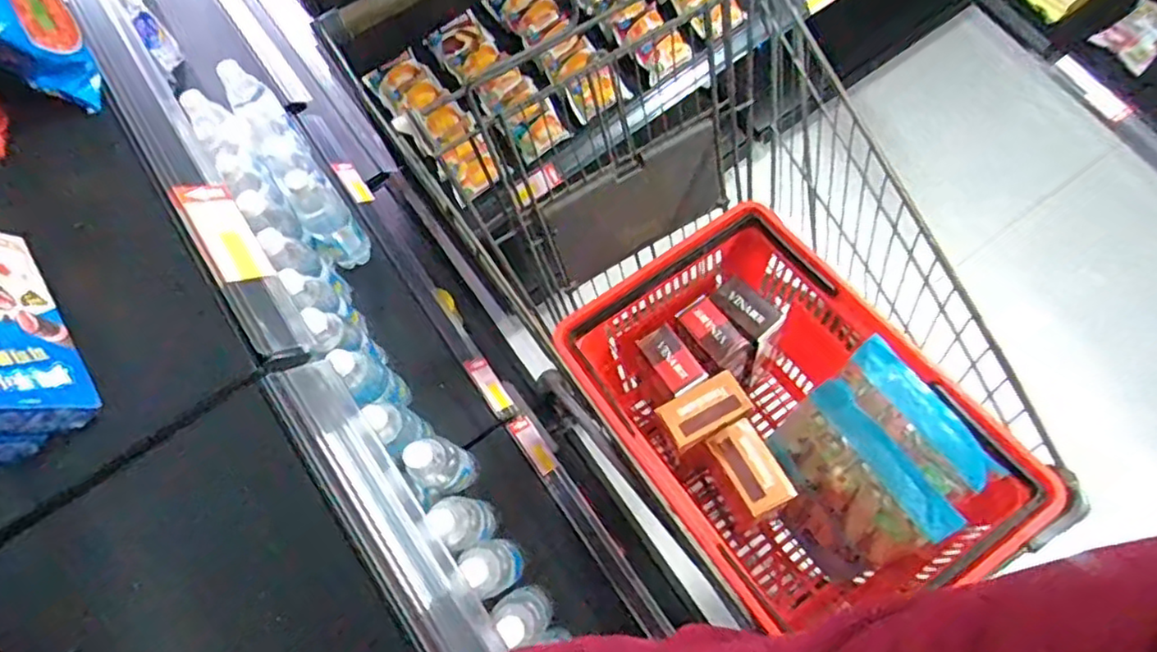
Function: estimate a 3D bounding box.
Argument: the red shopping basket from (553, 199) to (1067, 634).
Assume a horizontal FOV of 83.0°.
[{"bbox_3d":[0.237,0.119,0.859,0.347,0.313,0.501,-34,75,-8],"label":"red shopping basket"}]

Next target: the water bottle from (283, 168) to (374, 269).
[{"bbox_3d":[-0.385,-0.158,1.014,0.068,0.203,0.074,-1,73,2],"label":"water bottle"}]

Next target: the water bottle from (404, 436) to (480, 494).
[{"bbox_3d":[-0.184,0.189,0.890,0.056,0.218,0.060,-1,73,2],"label":"water bottle"}]

